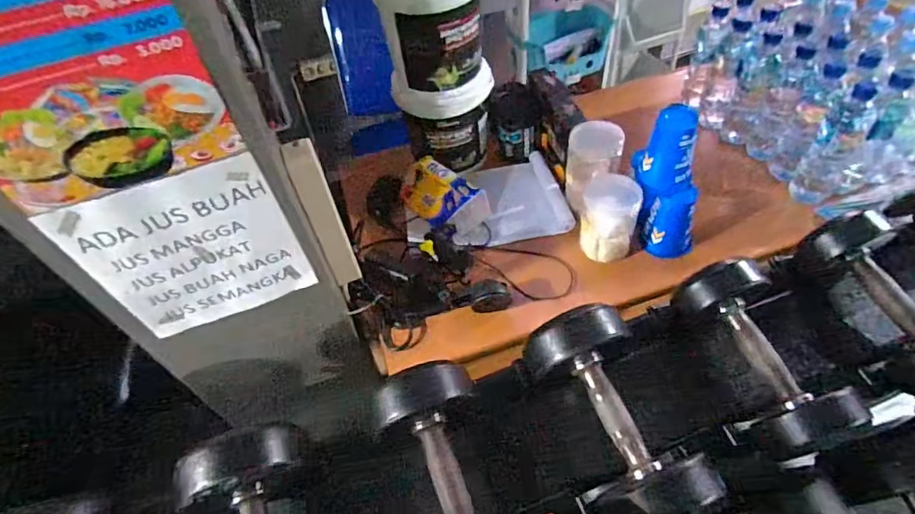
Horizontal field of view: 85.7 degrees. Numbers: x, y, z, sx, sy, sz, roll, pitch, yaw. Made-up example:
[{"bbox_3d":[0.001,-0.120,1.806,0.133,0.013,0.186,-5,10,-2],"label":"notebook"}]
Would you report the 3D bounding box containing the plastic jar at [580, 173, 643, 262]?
[{"bbox_3d":[0.260,-0.070,0.850,0.088,0.114,0.110,6,51,12],"label":"plastic jar"}]

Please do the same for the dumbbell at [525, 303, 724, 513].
[{"bbox_3d":[0.182,0.184,0.586,0.121,0.125,0.252,-17,50,-8],"label":"dumbbell"}]

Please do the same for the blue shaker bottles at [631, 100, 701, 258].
[{"bbox_3d":[0.338,-0.117,0.798,0.077,0.245,0.071,-11,28,-3],"label":"blue shaker bottles"}]

